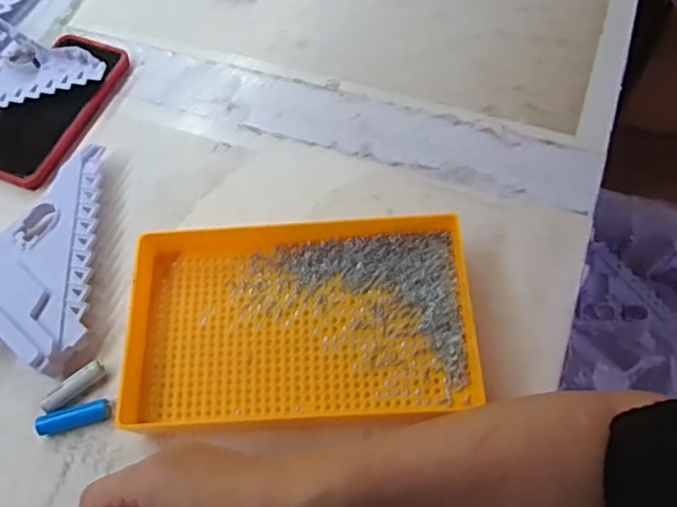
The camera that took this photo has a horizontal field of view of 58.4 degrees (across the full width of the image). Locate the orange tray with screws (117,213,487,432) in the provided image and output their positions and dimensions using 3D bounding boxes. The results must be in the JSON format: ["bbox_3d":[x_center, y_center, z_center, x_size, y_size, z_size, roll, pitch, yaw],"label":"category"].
[{"bbox_3d":[-0.025,0.046,0.453,0.248,0.037,0.151,-4,63,2],"label":"orange tray with screws"}]

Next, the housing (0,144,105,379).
[{"bbox_3d":[-0.243,0.000,0.483,0.094,0.036,0.193,-6,63,1],"label":"housing"}]

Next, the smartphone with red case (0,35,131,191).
[{"bbox_3d":[-0.266,-0.137,0.560,0.082,0.015,0.162,18,66,13],"label":"smartphone with red case"}]

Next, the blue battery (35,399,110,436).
[{"bbox_3d":[-0.190,0.118,0.437,0.050,0.014,0.014,-16,63,-4],"label":"blue battery"}]

